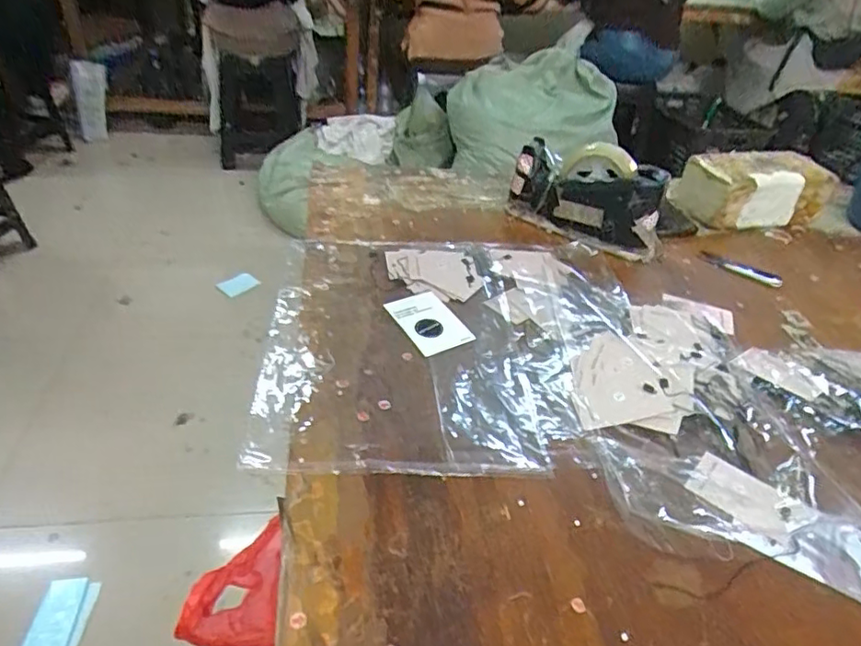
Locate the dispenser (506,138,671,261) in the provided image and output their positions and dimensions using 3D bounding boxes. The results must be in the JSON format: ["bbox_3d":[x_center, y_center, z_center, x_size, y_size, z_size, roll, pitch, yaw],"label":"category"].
[{"bbox_3d":[0.210,-0.179,0.792,0.203,0.121,0.081,20,39,18],"label":"dispenser"}]

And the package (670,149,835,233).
[{"bbox_3d":[0.487,-0.198,0.892,0.217,0.090,0.102,-3,38,-11],"label":"package"}]

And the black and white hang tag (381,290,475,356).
[{"bbox_3d":[-0.002,-0.001,0.635,0.062,0.008,0.089,-22,53,-24],"label":"black and white hang tag"}]

